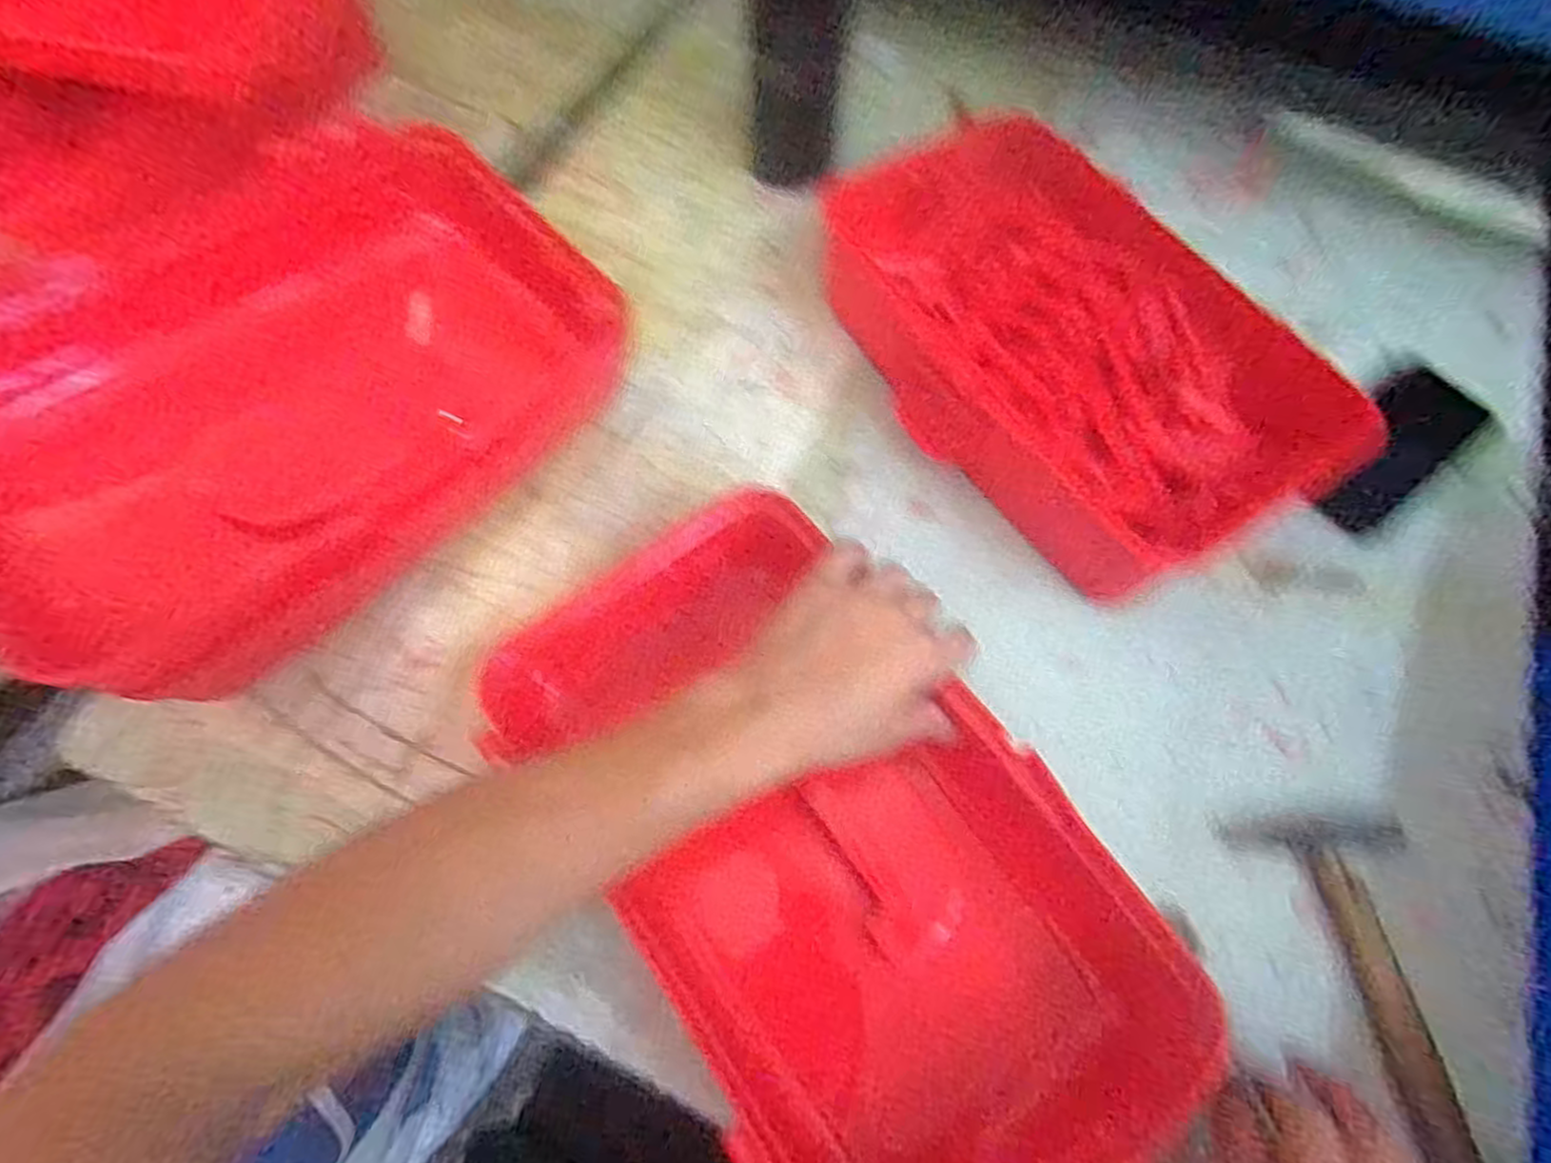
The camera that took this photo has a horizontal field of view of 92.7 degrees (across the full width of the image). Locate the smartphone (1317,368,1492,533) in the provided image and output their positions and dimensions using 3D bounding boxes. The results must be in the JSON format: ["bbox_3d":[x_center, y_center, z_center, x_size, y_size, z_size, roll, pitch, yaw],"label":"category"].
[{"bbox_3d":[0.452,-0.102,0.539,0.169,0.010,0.063,-34,71,-17],"label":"smartphone"}]

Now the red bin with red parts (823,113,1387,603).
[{"bbox_3d":[0.191,-0.166,0.524,0.223,0.081,0.367,-32,70,-16],"label":"red bin with red parts"}]

